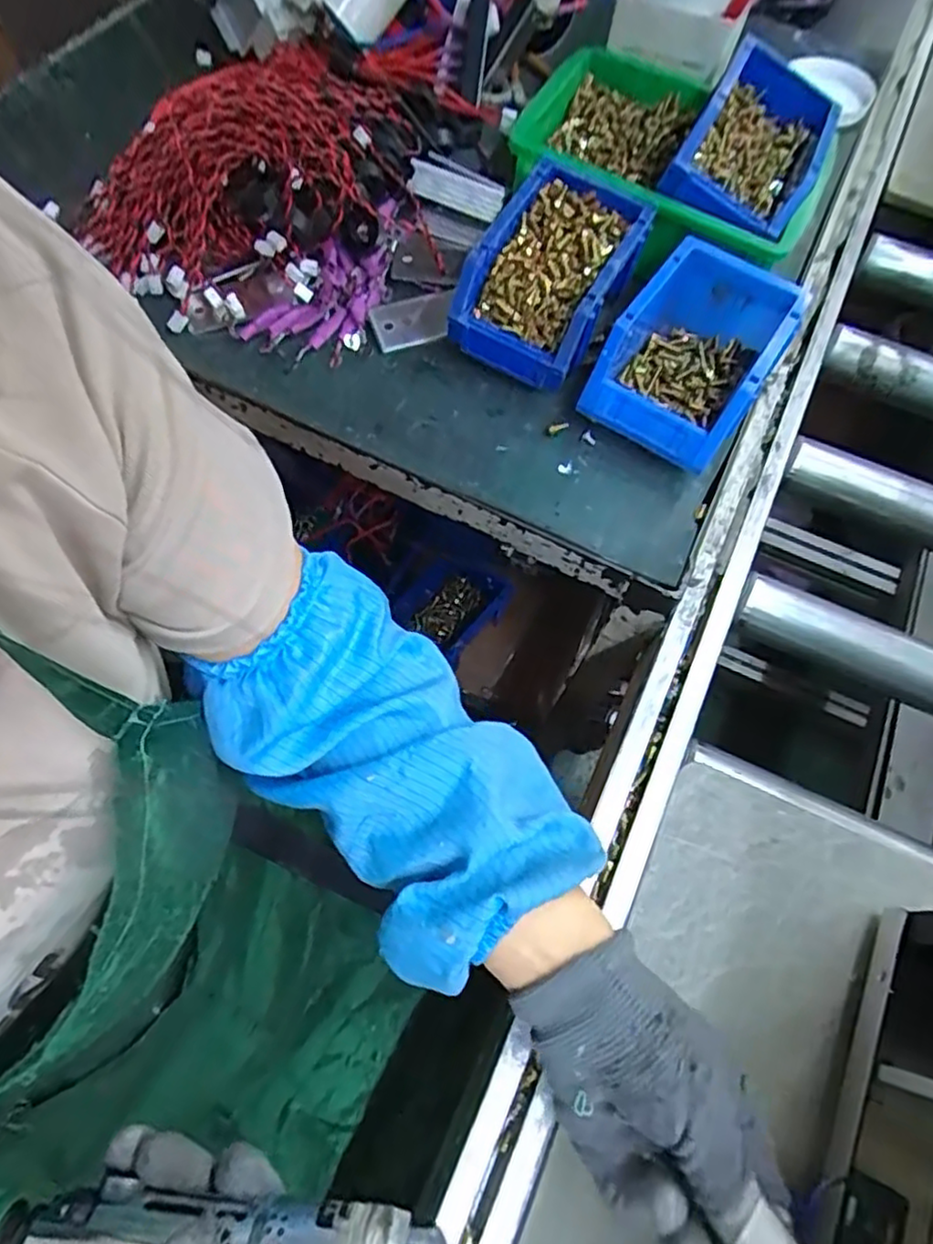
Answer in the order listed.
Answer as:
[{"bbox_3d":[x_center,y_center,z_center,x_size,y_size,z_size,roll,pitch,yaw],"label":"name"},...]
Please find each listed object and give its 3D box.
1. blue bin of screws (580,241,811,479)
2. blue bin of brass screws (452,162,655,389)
[{"bbox_3d":[0.174,-0.203,0.522,0.118,0.084,0.159,27,68,9],"label":"blue bin of screws"},{"bbox_3d":[0.068,-0.274,0.535,0.106,0.078,0.165,29,68,10],"label":"blue bin of brass screws"}]

